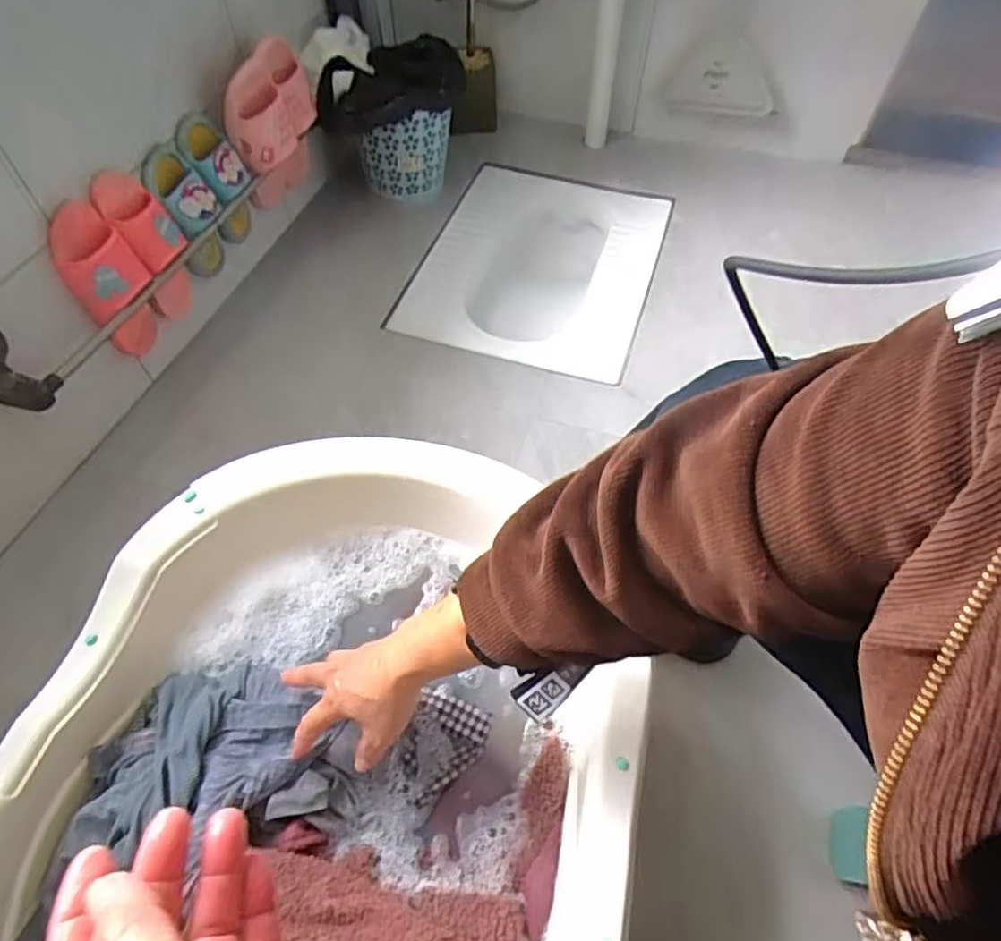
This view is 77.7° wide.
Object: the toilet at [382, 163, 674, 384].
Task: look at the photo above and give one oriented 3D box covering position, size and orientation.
[{"bbox_3d":[0.075,-0.390,1.292,0.441,0.221,0.570,14,56,9],"label":"toilet"}]

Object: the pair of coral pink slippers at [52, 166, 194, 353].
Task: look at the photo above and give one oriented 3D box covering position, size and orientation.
[{"bbox_3d":[-0.515,-0.288,0.878,0.071,0.226,0.185,13,56,8],"label":"pair of coral pink slippers"}]

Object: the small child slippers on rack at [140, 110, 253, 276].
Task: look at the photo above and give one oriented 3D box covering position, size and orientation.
[{"bbox_3d":[-0.458,-0.421,0.983,0.061,0.201,0.172,13,56,8],"label":"small child slippers on rack"}]

